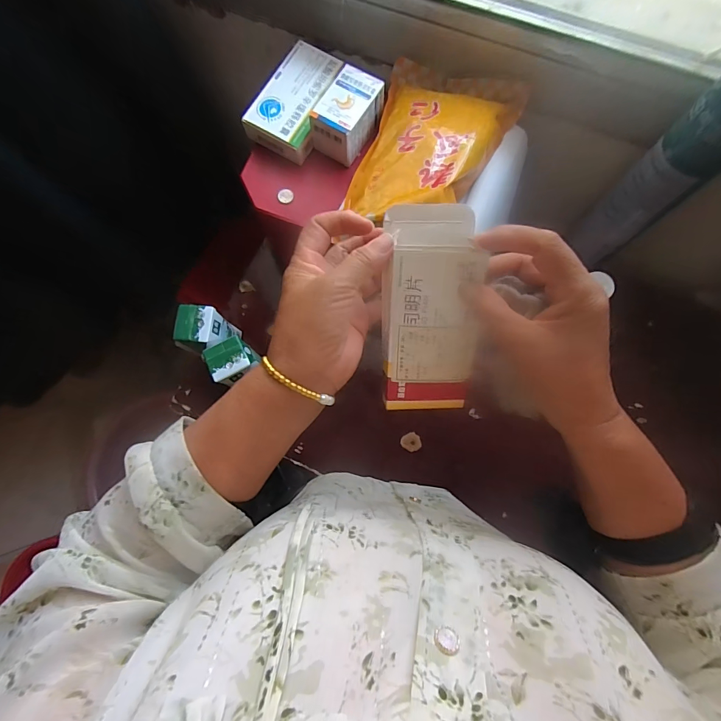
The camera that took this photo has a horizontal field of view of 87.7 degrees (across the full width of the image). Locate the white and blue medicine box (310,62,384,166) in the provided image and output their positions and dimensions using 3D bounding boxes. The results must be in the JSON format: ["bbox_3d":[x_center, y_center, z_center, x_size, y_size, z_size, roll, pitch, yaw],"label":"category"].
[{"bbox_3d":[-0.015,-0.281,0.436,0.060,0.047,0.092,32,78,9],"label":"white and blue medicine box"}]

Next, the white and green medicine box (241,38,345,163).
[{"bbox_3d":[-0.073,-0.310,0.449,0.075,0.035,0.126,27,78,8],"label":"white and green medicine box"}]

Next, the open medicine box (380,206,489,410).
[{"bbox_3d":[0.052,-0.033,0.283,0.068,0.021,0.155,0,109,1],"label":"open medicine box"}]

